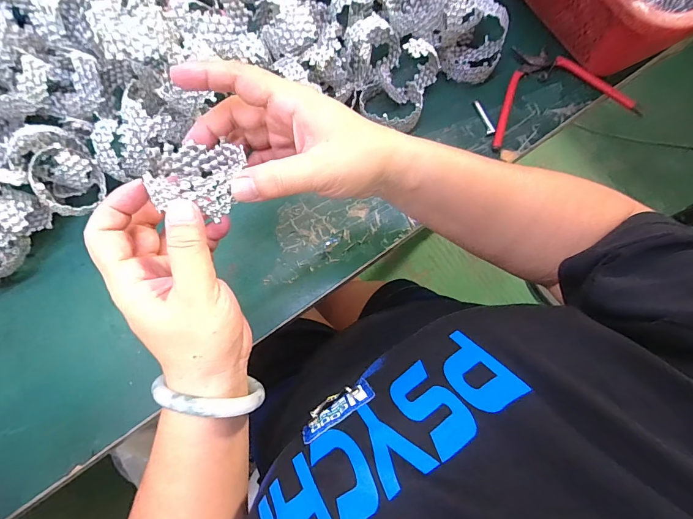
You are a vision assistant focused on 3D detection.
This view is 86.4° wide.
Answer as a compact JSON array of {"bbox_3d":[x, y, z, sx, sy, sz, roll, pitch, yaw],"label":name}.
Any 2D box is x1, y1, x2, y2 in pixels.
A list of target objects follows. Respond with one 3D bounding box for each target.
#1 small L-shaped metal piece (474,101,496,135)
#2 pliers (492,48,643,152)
[{"bbox_3d":[0.148,-0.152,0.393,0.009,0.004,0.044,-13,74,-4],"label":"small L-shaped metal piece"},{"bbox_3d":[0.215,-0.185,0.398,0.154,0.015,0.111,-15,74,-5],"label":"pliers"}]

